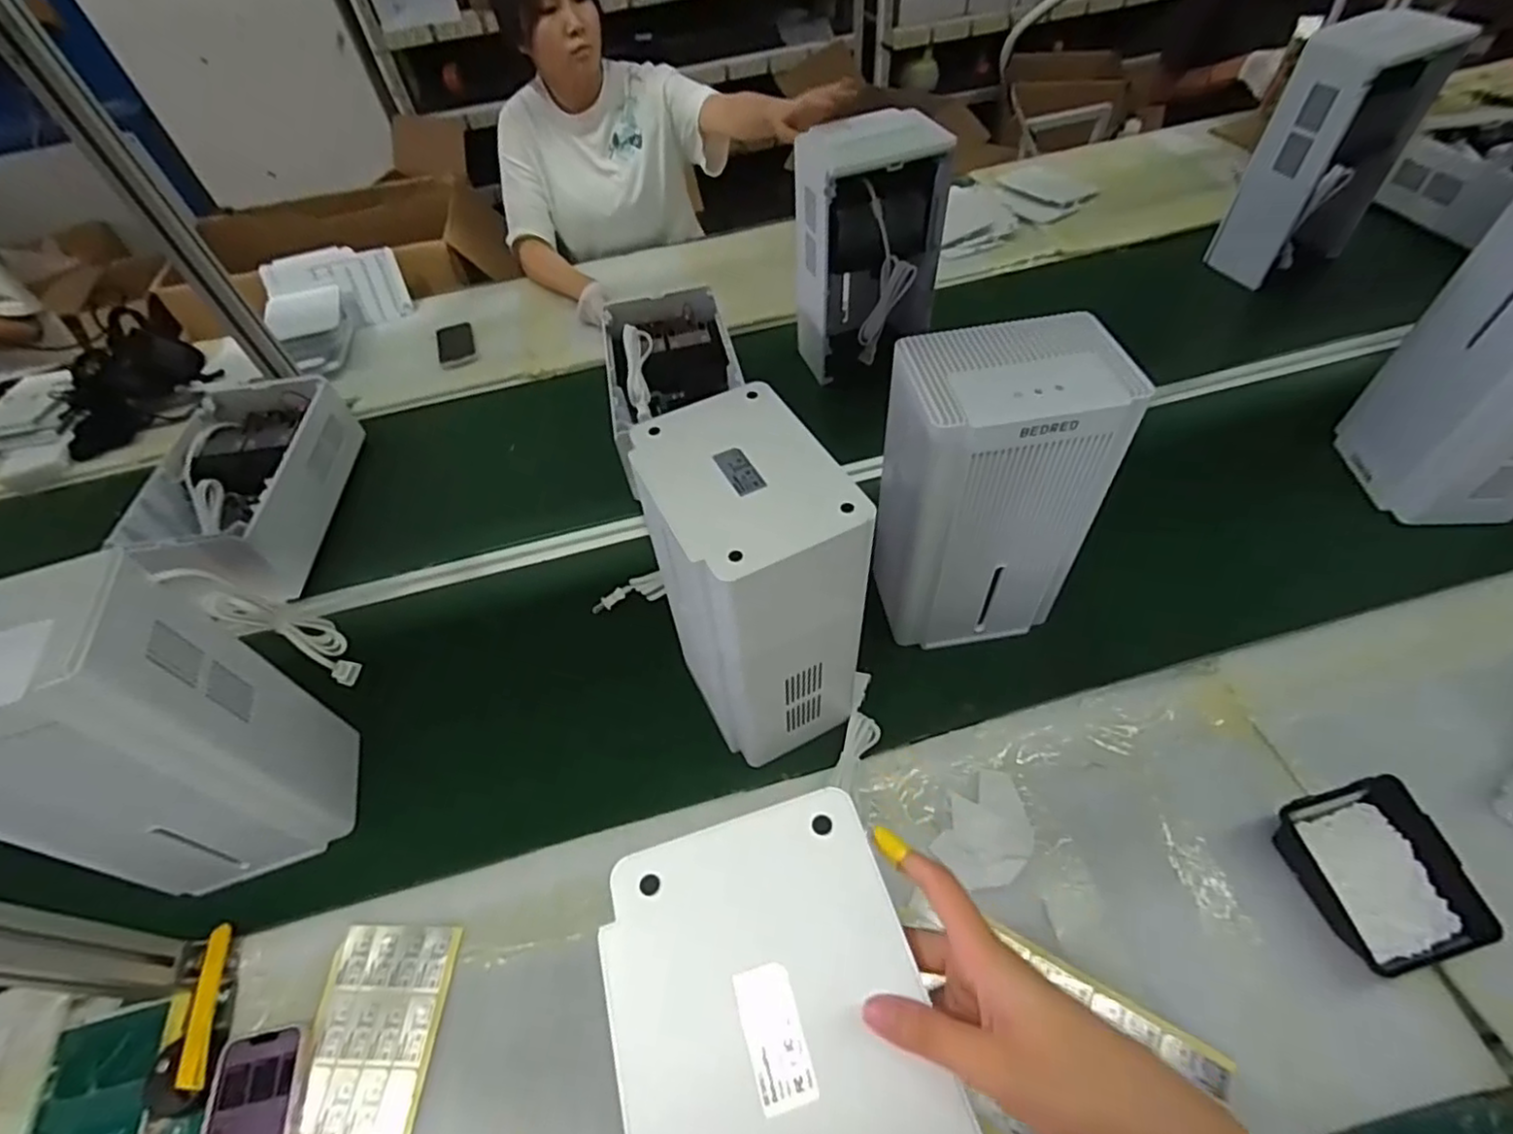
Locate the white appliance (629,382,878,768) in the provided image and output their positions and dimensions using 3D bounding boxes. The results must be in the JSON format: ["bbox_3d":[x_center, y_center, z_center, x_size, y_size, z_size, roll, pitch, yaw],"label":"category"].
[{"bbox_3d":[-0.003,0.029,0.648,0.149,0.332,0.195,-23,52,-14],"label":"white appliance"}]

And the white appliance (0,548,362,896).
[{"bbox_3d":[-0.565,0.167,0.606,0.197,0.336,0.146,-16,51,-9],"label":"white appliance"}]

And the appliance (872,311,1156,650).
[{"bbox_3d":[0.242,-0.072,0.705,0.189,0.337,0.131,-8,50,-2],"label":"appliance"}]

